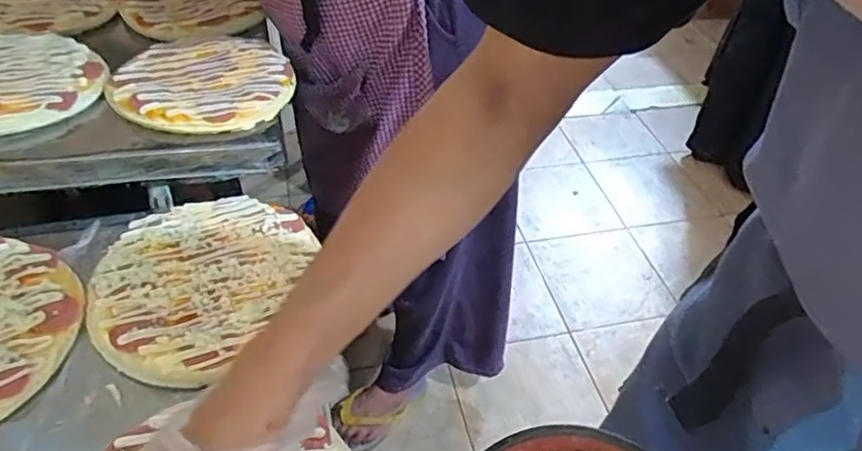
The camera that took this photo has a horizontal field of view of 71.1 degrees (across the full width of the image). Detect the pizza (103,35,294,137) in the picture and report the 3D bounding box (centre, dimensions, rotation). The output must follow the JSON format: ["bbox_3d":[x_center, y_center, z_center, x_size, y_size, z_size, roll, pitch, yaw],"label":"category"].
[{"bbox_3d":[-0.257,-0.165,0.682,0.187,0.018,0.185,3,45,-3],"label":"pizza"}]

